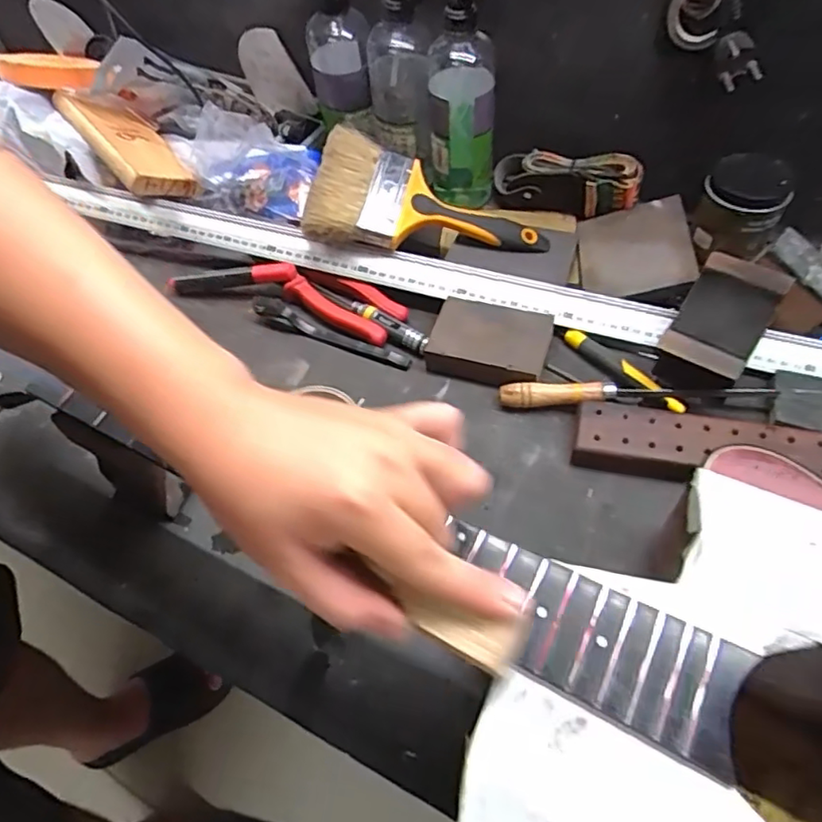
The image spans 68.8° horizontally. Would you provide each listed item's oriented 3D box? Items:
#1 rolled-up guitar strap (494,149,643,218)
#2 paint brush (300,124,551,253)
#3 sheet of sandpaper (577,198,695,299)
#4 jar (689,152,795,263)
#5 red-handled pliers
[{"bbox_3d":[0.161,-0.241,0.625,0.154,0.051,0.052,22,59,33],"label":"rolled-up guitar strap"},{"bbox_3d":[0.017,-0.192,0.585,0.224,0.029,0.106,15,80,-5],"label":"paint brush"},{"bbox_3d":[0.210,-0.153,0.568,0.096,0.007,0.117,-8,51,22],"label":"sheet of sandpaper"},{"bbox_3d":[0.299,-0.181,0.550,0.067,0.072,0.072,-2,55,3],"label":"jar"},{"bbox_3d":[-0.121,-0.117,0.585,0.236,0.023,0.058,14,58,14],"label":"red-handled pliers"}]

